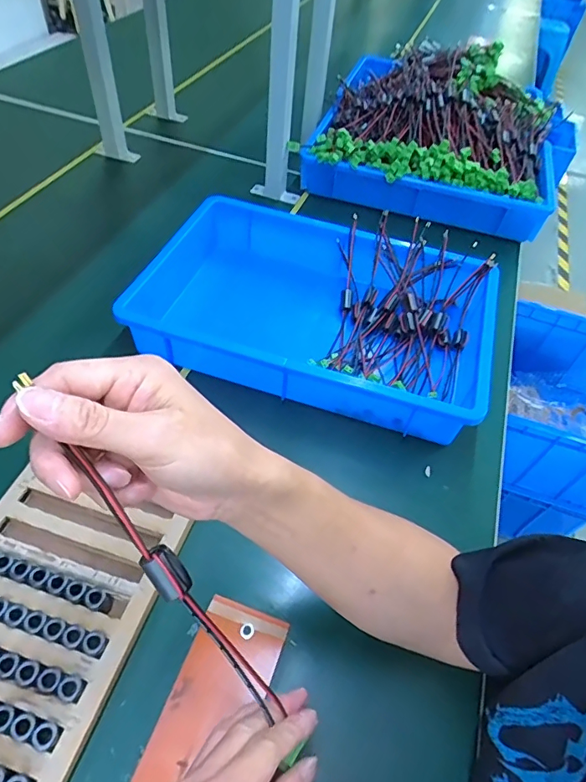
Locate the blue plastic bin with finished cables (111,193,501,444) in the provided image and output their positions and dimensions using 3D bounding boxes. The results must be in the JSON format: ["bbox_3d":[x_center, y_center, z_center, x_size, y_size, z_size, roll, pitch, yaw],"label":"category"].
[{"bbox_3d":[0.035,-0.108,0.630,0.409,0.088,0.272,17,51,8],"label":"blue plastic bin with finished cables"}]

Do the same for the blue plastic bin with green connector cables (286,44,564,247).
[{"bbox_3d":[0.257,-0.466,0.854,0.402,0.152,0.350,18,52,9],"label":"blue plastic bin with green connector cables"}]

